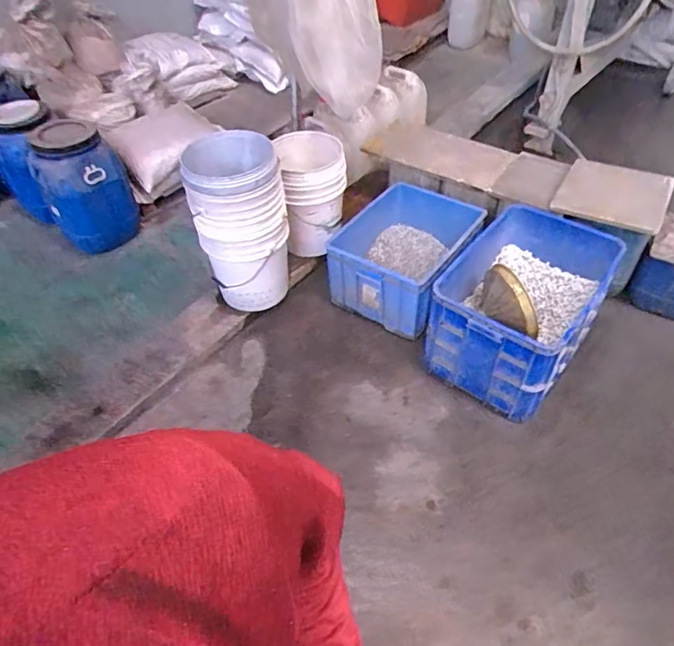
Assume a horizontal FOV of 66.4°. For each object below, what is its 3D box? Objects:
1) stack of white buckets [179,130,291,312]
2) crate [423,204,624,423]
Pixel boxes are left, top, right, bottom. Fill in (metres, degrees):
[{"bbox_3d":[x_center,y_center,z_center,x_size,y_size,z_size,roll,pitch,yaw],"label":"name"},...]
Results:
[{"bbox_3d":[-0.323,-0.344,1.811,0.306,0.535,0.295,-4,47,-1],"label":"stack of white buckets"},{"bbox_3d":[0.606,-0.073,1.739,0.454,0.307,0.620,28,54,26],"label":"crate"}]

